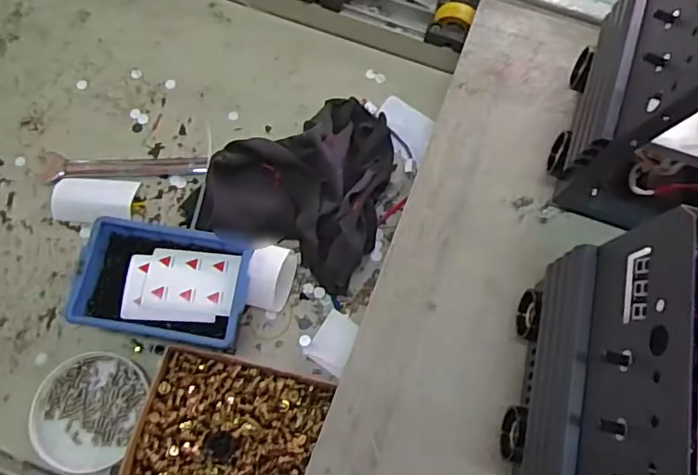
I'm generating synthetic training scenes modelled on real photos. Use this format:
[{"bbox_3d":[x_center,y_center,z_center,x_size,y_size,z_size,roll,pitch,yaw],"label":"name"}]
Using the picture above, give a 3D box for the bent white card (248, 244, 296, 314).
[{"bbox_3d":[-0.070,0.039,0.502,0.036,0.043,0.055,6,72,0],"label":"bent white card"}]

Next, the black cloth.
[{"bbox_3d":[-0.038,-0.062,0.533,0.163,0.047,0.177,25,73,6],"label":"black cloth"}]

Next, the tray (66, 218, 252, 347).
[{"bbox_3d":[-0.163,0.039,0.497,0.146,0.043,0.107,9,72,1],"label":"tray"}]

